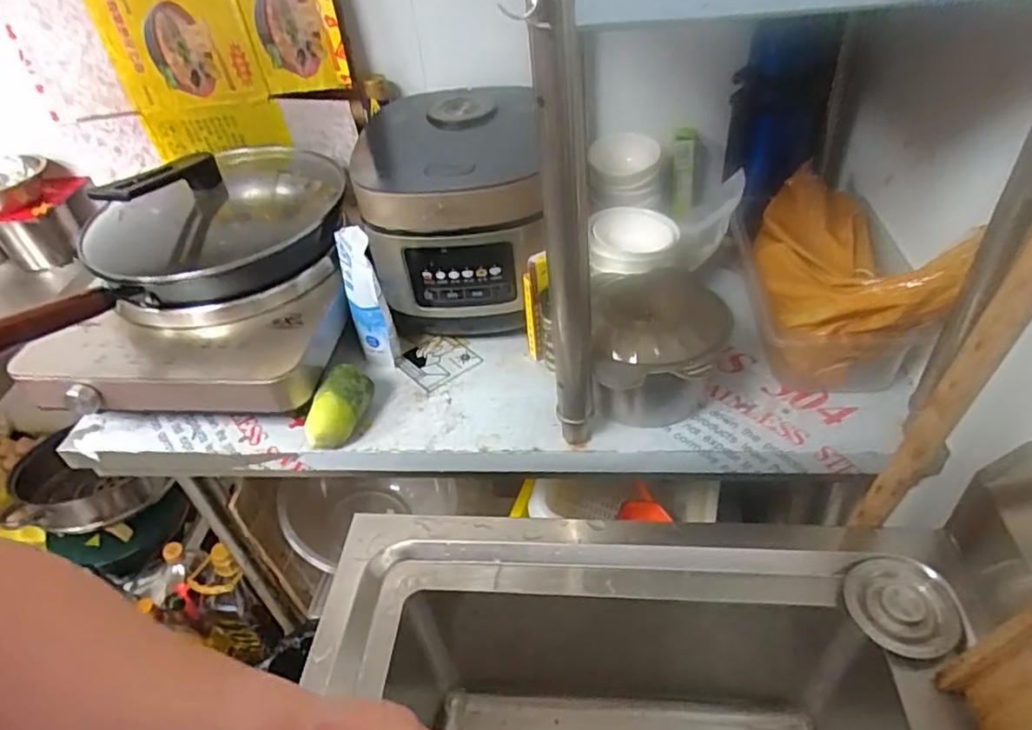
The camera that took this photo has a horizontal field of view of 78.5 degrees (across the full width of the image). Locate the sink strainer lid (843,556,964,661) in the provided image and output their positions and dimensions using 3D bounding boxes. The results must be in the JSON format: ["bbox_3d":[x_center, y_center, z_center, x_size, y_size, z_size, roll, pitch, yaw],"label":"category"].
[{"bbox_3d":[0.322,0.198,0.525,0.072,0.022,0.084,-29,47,-23],"label":"sink strainer lid"}]

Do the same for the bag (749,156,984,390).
[{"bbox_3d":[0.358,-0.123,0.727,0.144,0.163,0.301,3,43,10],"label":"bag"}]

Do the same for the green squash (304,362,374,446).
[{"bbox_3d":[-0.200,0.052,0.723,0.050,0.062,0.095,8,44,15],"label":"green squash"}]

